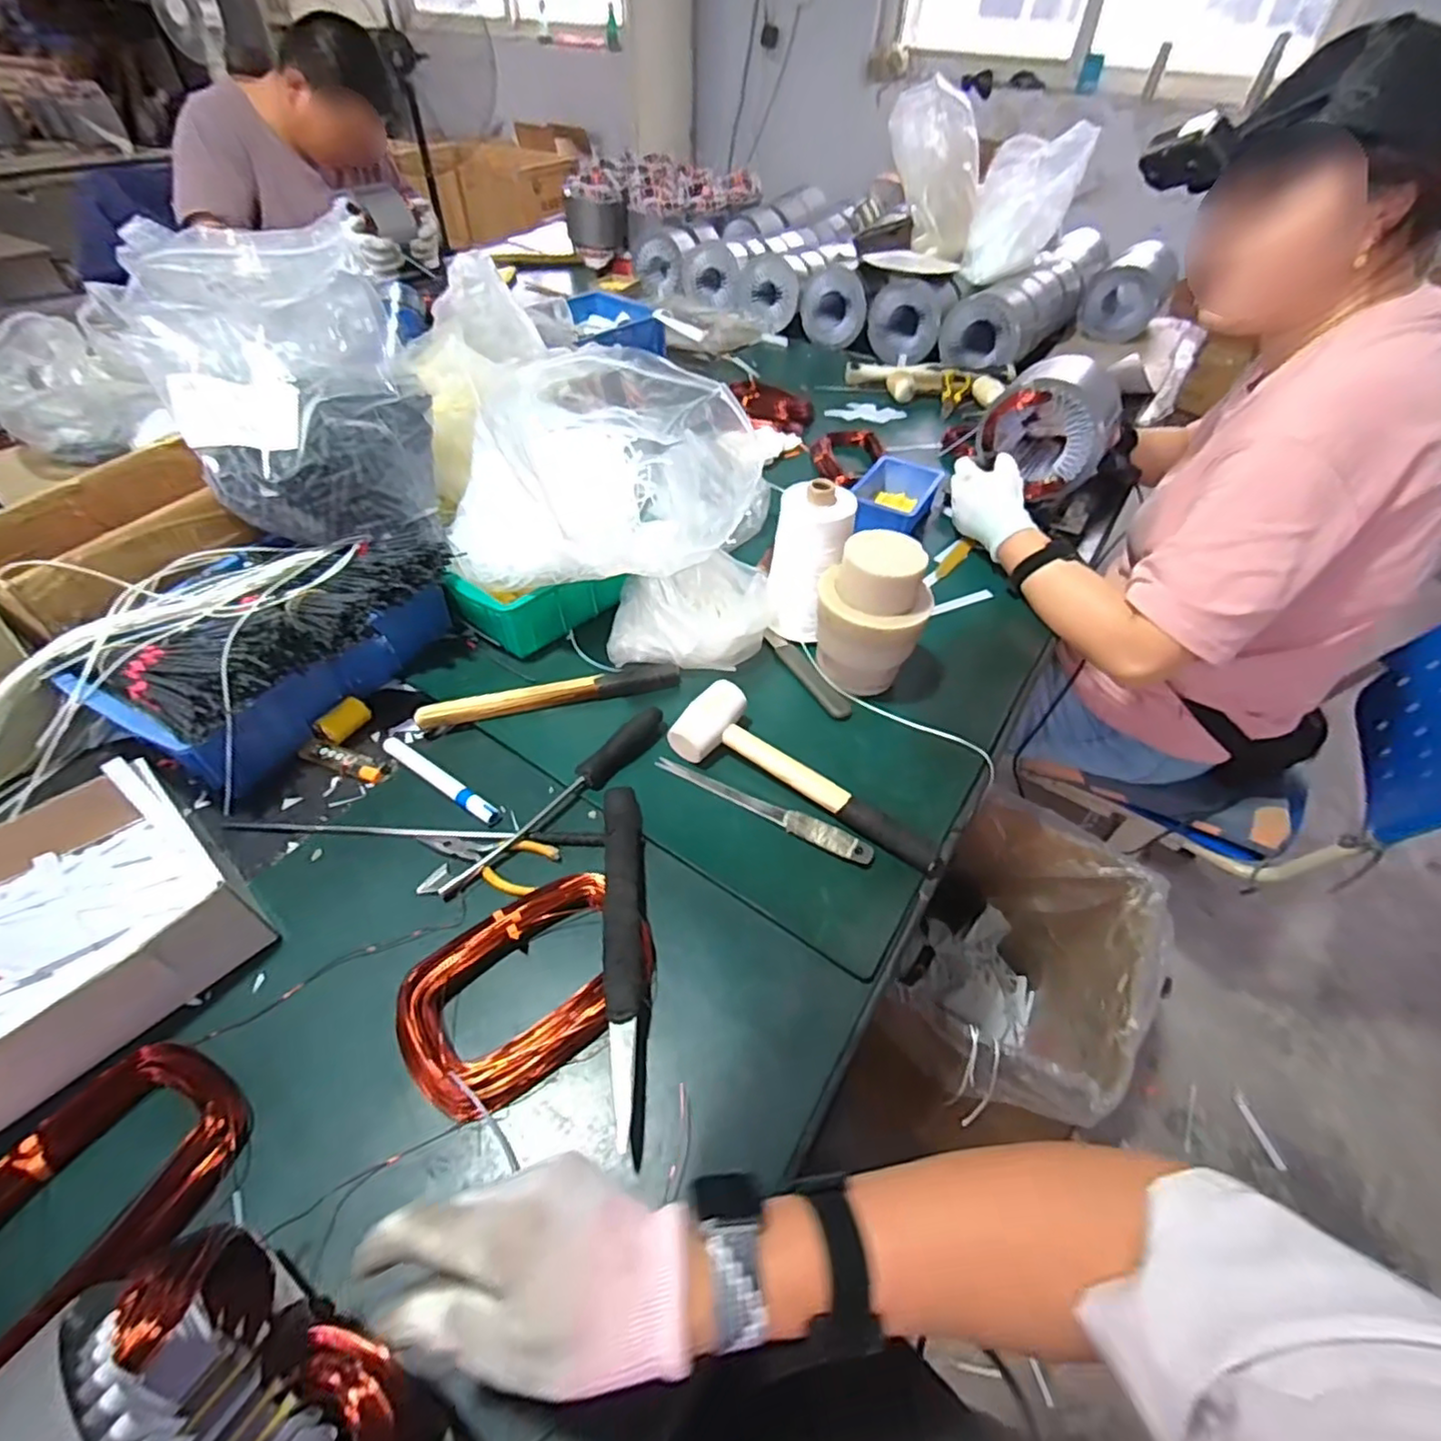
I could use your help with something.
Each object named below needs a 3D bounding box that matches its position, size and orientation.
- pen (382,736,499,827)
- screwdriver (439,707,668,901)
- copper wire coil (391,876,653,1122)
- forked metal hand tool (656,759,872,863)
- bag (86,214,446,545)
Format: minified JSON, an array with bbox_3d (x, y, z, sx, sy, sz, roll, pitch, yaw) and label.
[{"bbox_3d":[-0.258,0.051,0.599,0.153,0.008,0.016,30,57,21],"label":"pen"},{"bbox_3d":[-0.139,0.067,0.585,0.021,0.022,0.246,34,58,24],"label":"screwdriver"},{"bbox_3d":[-0.141,0.189,0.479,0.175,0.026,0.124,-28,57,-21],"label":"copper wire coil"},{"bbox_3d":[0.034,0.077,0.588,0.212,0.010,0.022,23,54,17],"label":"forked metal hand tool"},{"bbox_3d":[-0.421,-0.330,0.649,0.221,0.210,0.234,-24,54,-24],"label":"bag"}]

